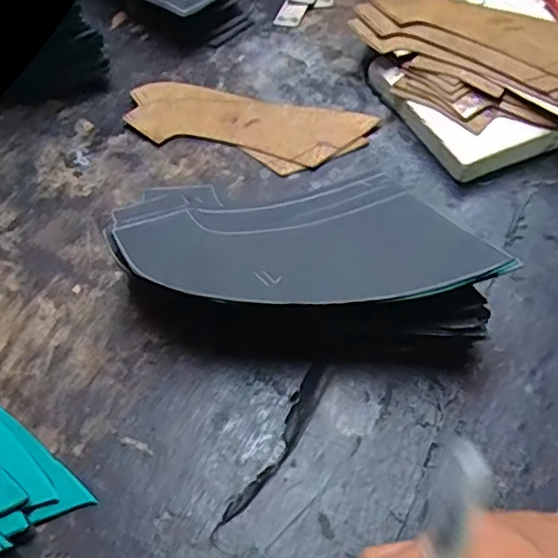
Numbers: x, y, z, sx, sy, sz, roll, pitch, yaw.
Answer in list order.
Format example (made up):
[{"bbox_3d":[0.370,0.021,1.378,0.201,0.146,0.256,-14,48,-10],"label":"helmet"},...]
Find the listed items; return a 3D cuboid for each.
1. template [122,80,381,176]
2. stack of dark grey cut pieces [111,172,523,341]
[{"bbox_3d":[-0.028,-0.118,0.449,0.184,0.006,0.067,16,60,15],"label":"template"},{"bbox_3d":[0.012,-0.009,0.332,0.189,0.064,0.107,-2,54,3],"label":"stack of dark grey cut pieces"}]

